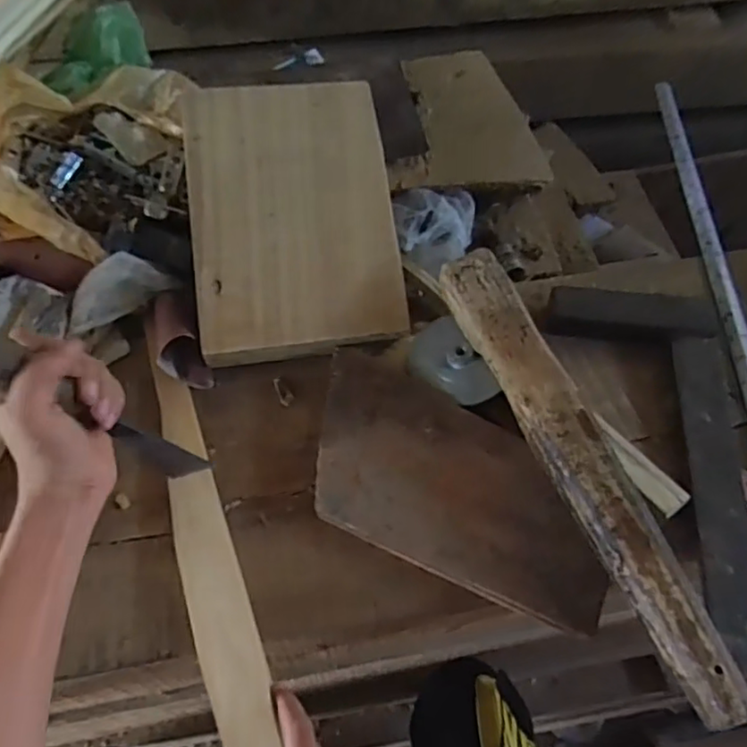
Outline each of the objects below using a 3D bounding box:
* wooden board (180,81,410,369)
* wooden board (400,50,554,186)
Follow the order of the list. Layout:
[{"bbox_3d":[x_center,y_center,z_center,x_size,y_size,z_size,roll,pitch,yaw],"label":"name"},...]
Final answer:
[{"bbox_3d":[-0.076,-0.156,0.584,0.189,0.021,0.283,-6,72,-8],"label":"wooden board"},{"bbox_3d":[0.114,-0.305,0.720,0.126,0.018,0.257,-6,54,-2],"label":"wooden board"}]

